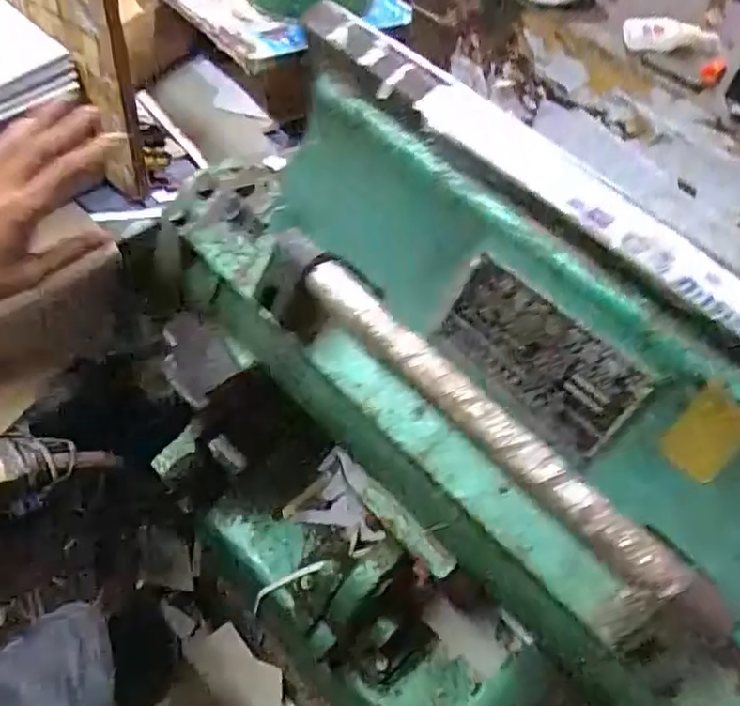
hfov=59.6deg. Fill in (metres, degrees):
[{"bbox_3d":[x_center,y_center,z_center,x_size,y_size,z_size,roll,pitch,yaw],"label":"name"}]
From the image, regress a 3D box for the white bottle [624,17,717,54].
[{"bbox_3d":[0.269,-0.283,0.578,0.086,0.018,0.027,6,57,0],"label":"white bottle"}]

